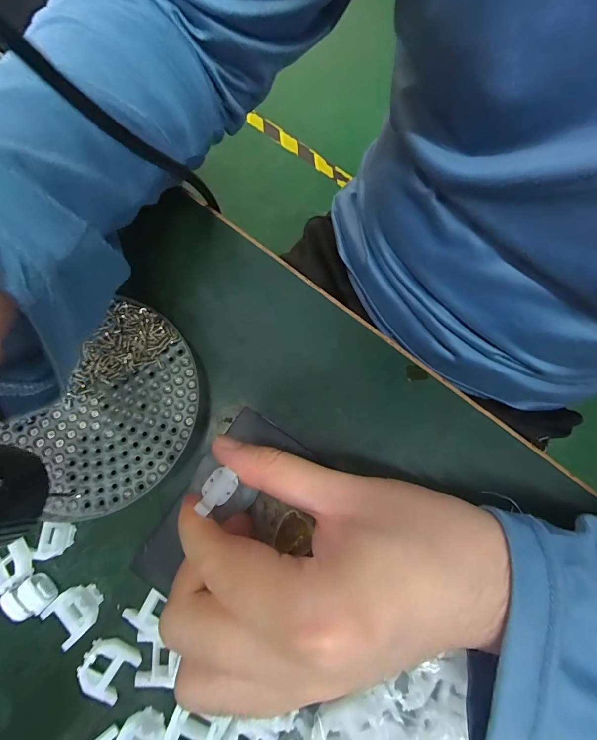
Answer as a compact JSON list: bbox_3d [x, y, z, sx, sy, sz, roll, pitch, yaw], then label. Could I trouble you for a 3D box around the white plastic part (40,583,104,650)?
[{"bbox_3d":[-0.109,0.117,0.175,0.024,0.010,0.021,-44,82,-10],"label":"white plastic part"}]

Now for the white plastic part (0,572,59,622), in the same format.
[{"bbox_3d":[-0.128,0.108,0.174,0.017,0.012,0.016,-38,81,-9],"label":"white plastic part"}]

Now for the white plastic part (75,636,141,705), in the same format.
[{"bbox_3d":[-0.091,0.140,0.170,0.024,0.009,0.023,32,78,6],"label":"white plastic part"}]

